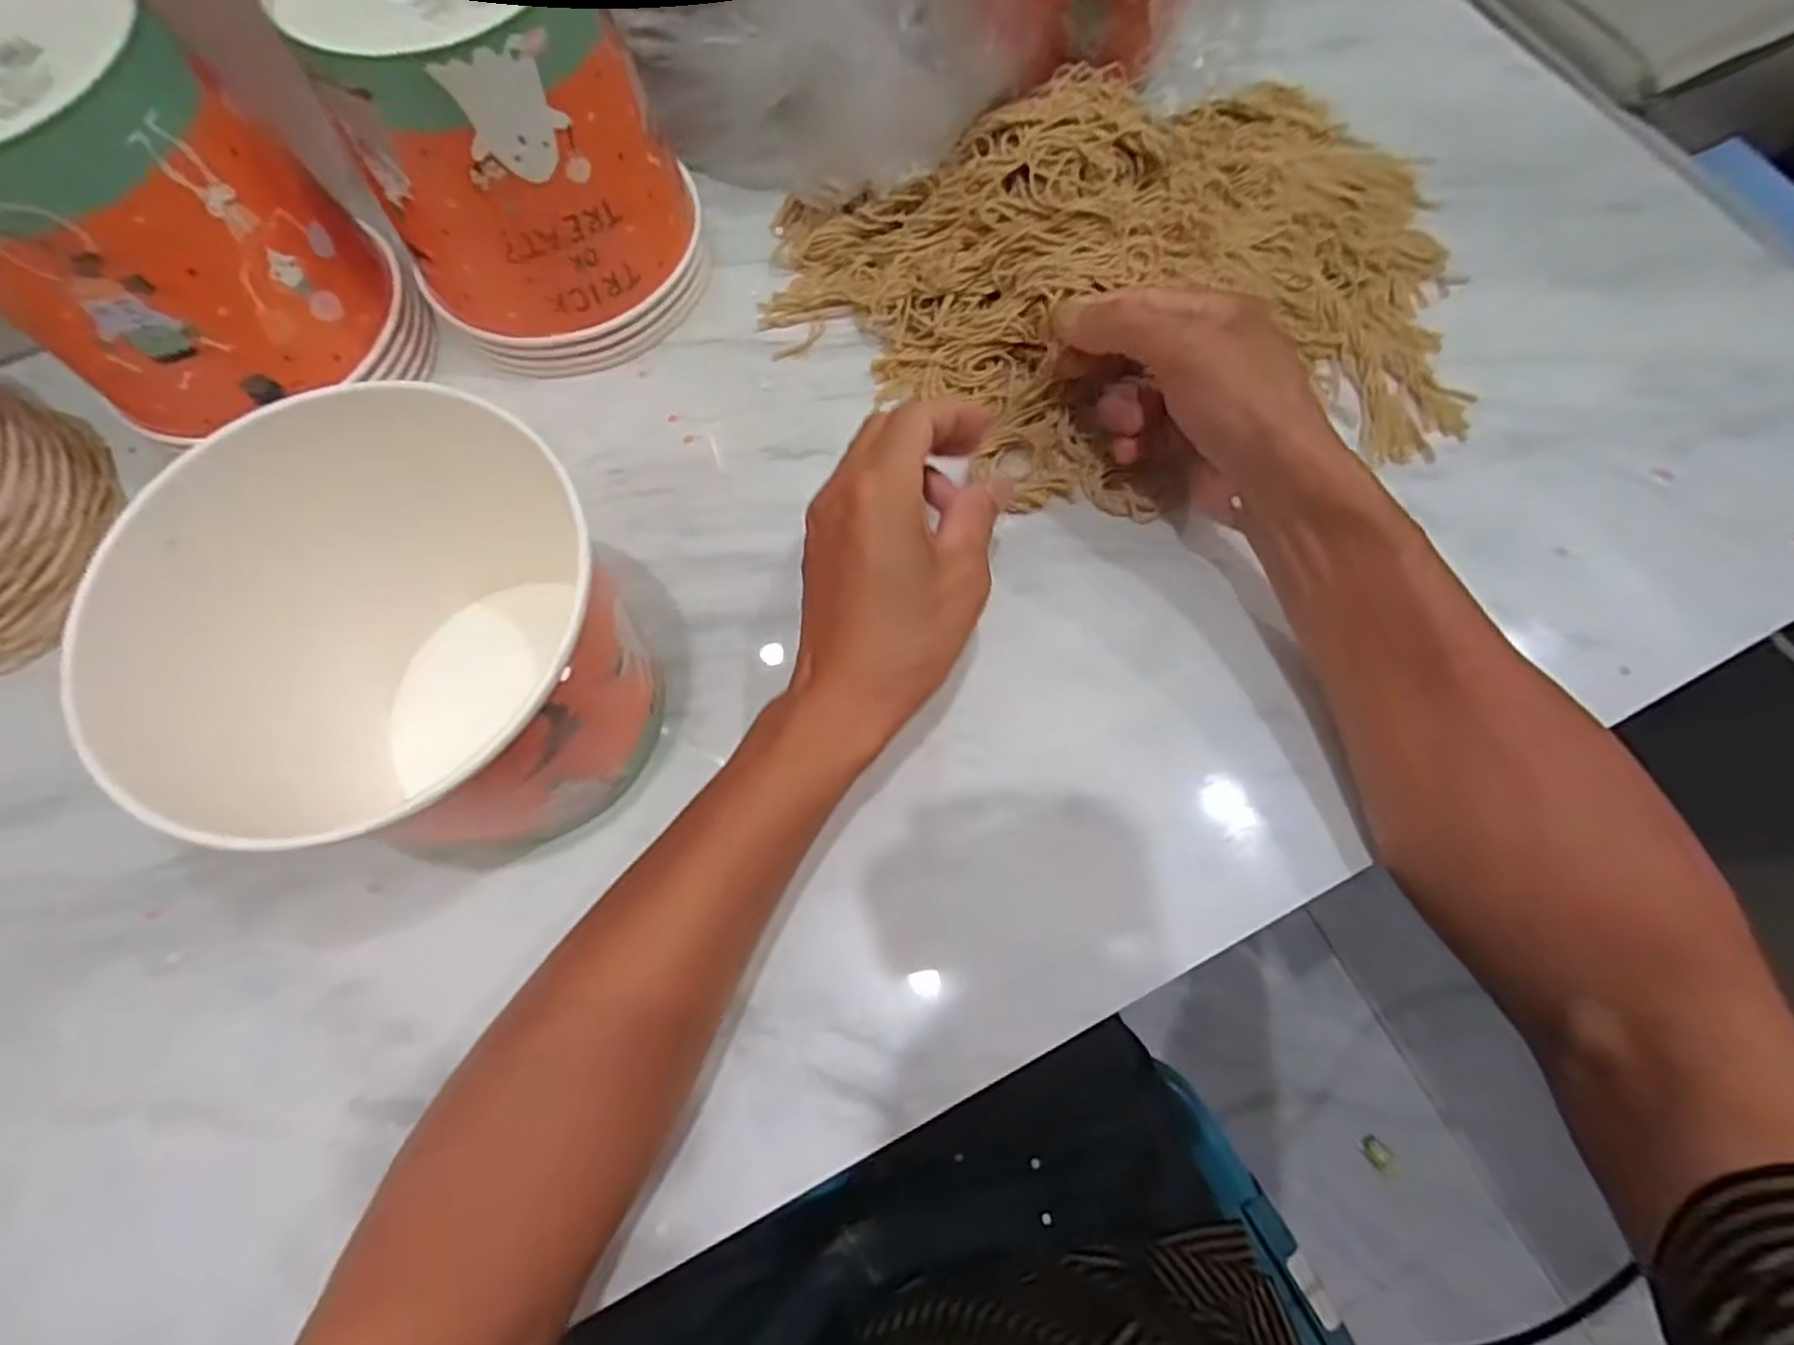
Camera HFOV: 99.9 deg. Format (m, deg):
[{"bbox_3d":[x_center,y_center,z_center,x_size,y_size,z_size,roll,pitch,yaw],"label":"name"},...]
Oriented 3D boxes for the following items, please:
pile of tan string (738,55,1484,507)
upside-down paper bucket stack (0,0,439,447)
[{"bbox_3d":[0.132,-0.215,0.420,0.380,0.059,0.253,-13,76,-5],"label":"pile of tan string"},{"bbox_3d":[-0.346,-0.207,0.350,0.146,0.141,0.134,-42,75,-12],"label":"upside-down paper bucket stack"}]

